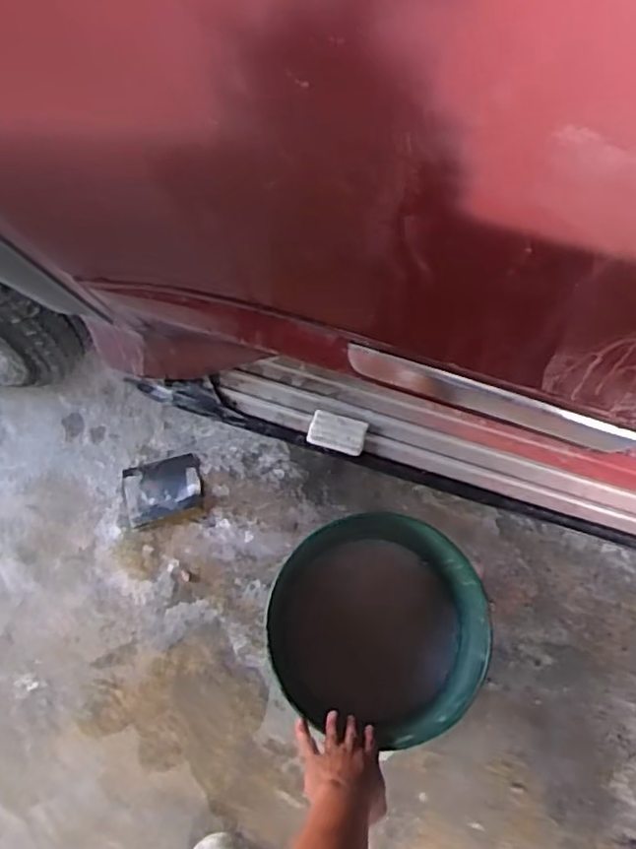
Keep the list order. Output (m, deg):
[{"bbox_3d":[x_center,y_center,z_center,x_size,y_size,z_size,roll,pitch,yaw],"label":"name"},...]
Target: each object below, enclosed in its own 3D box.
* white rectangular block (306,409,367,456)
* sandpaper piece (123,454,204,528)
[{"bbox_3d":[0.027,0.010,0.882,0.076,0.012,0.050,17,73,6],"label":"white rectangular block"},{"bbox_3d":[-0.289,0.118,1.205,0.143,0.013,0.111,-17,72,-5],"label":"sandpaper piece"}]

